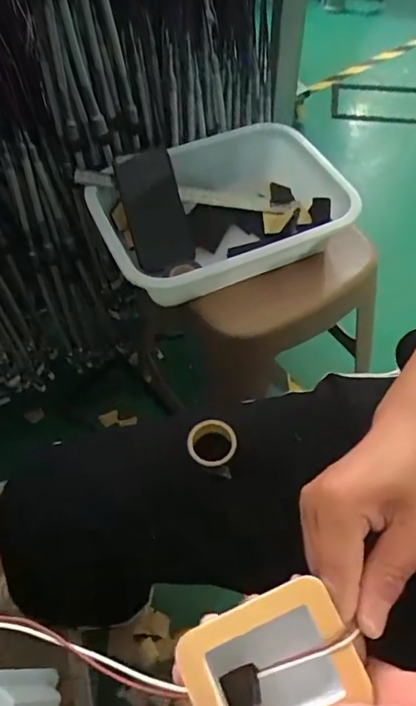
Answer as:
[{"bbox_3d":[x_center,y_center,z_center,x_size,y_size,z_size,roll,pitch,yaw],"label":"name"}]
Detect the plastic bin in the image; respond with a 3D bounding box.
[{"bbox_3d":[0.017,-0.182,0.718,0.317,0.123,0.246,-22,58,-13],"label":"plastic bin"}]

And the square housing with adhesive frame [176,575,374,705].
[{"bbox_3d":[0.029,0.150,0.245,0.078,0.031,0.055,-20,57,-12],"label":"square housing with adhesive frame"}]

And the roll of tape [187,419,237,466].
[{"bbox_3d":[0.003,0.071,0.397,0.037,0.014,0.037,-1,56,1],"label":"roll of tape"}]

